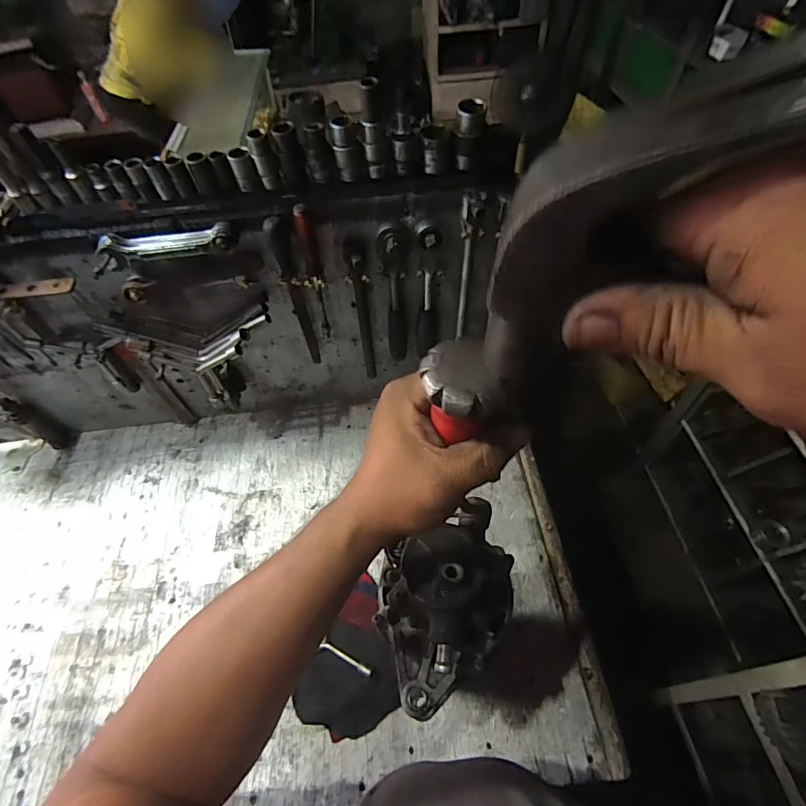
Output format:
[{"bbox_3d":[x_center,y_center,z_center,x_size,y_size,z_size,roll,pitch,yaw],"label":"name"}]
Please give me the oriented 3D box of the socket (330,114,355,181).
[{"bbox_3d":[-0.063,-0.277,0.490,0.024,0.059,0.022,-6,54,-1],"label":"socket"}]

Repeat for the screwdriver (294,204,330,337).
[{"bbox_3d":[-0.114,-0.165,0.597,0.017,0.200,0.027,-6,54,-1],"label":"screwdriver"}]

